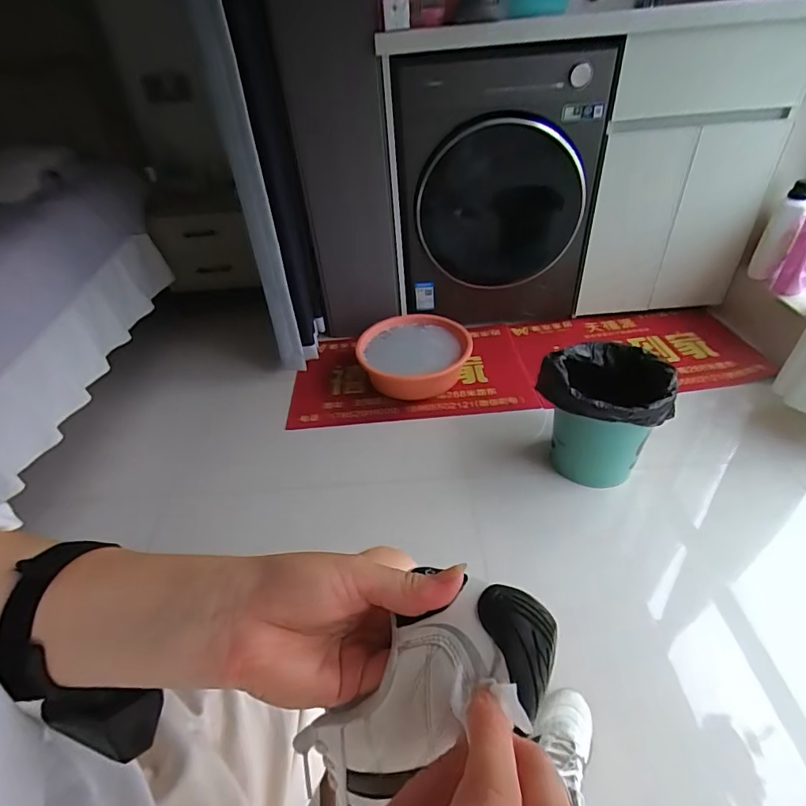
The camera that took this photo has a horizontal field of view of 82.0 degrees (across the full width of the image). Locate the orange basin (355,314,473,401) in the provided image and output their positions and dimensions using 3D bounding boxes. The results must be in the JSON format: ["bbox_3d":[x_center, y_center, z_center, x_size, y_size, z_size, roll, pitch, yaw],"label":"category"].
[{"bbox_3d":[0.044,-0.160,1.562,0.367,0.103,0.371,-3,40,2],"label":"orange basin"}]

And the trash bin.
[{"bbox_3d":[0.491,0.040,1.184,0.282,0.301,0.263,15,44,22],"label":"trash bin"}]

